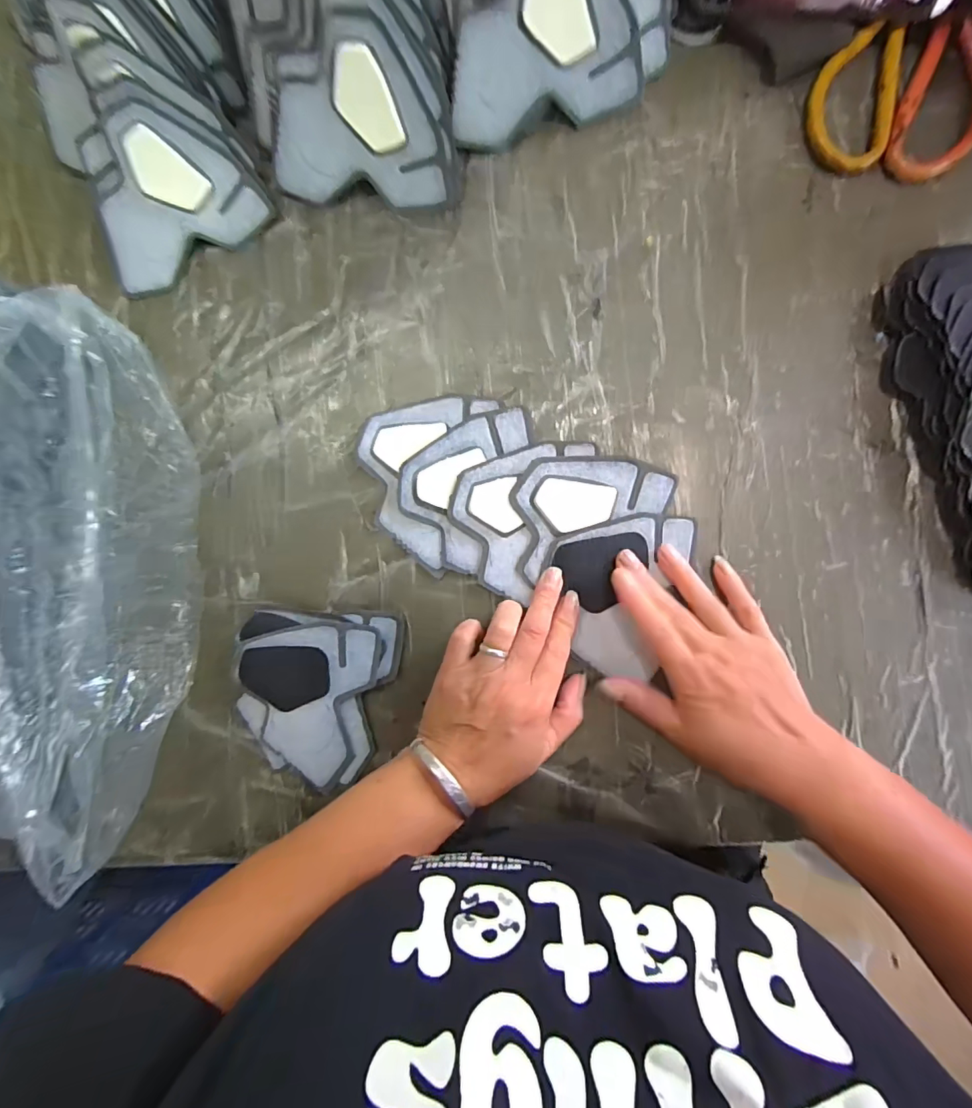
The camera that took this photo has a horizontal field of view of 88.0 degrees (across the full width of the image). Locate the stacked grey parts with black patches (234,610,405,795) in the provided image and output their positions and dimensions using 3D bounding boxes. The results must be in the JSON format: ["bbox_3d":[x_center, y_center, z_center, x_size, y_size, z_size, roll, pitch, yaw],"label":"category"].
[{"bbox_3d":[-0.126,0.103,0.365,0.110,0.028,0.129,11,92,6],"label":"stacked grey parts with black patches"}]

